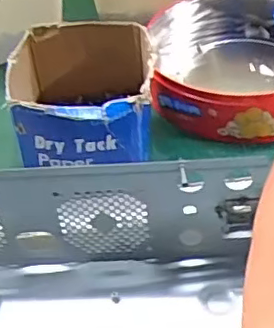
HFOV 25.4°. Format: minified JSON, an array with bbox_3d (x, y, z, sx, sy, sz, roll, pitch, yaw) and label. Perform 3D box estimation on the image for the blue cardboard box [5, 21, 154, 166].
[{"bbox_3d":[-0.054,-0.068,0.631,0.142,0.095,0.156,-9,43,-4],"label":"blue cardboard box"}]

